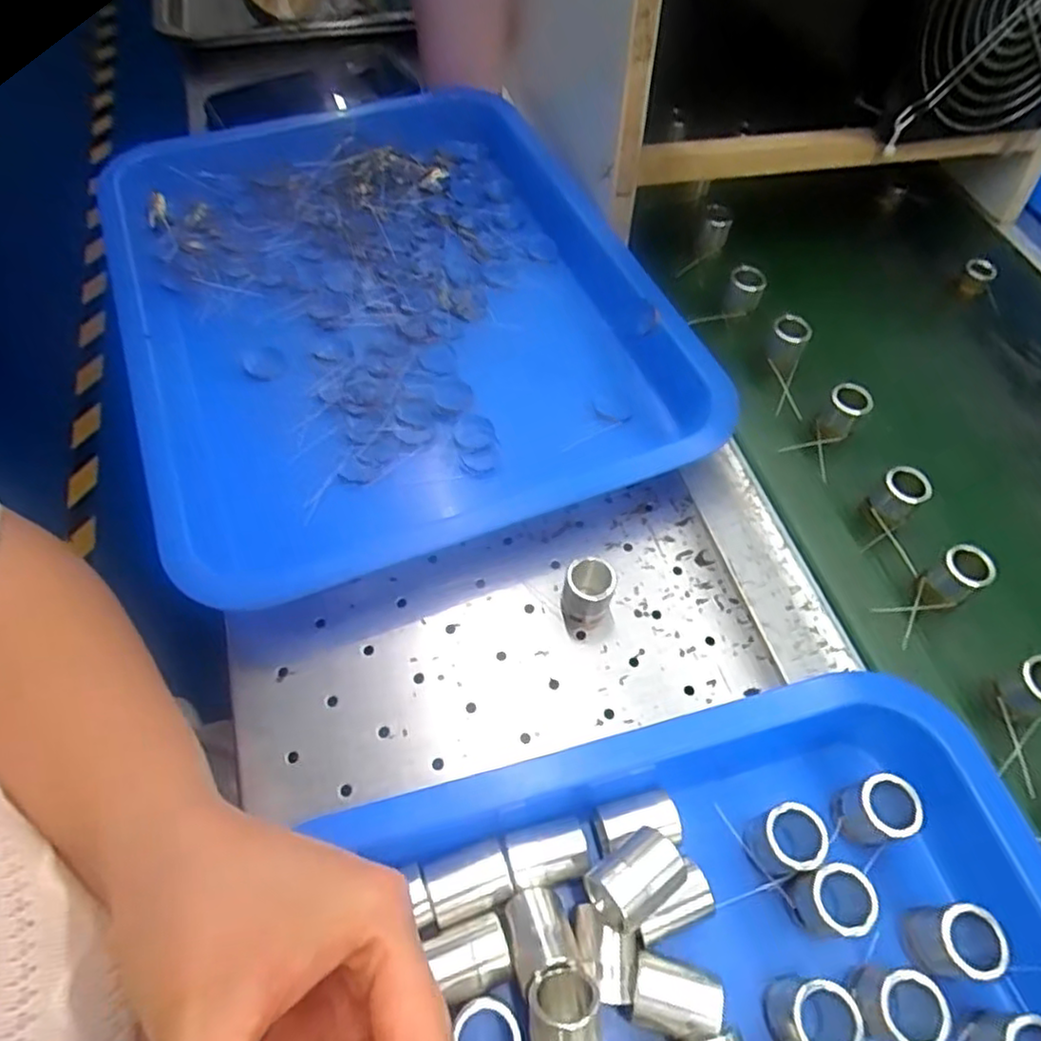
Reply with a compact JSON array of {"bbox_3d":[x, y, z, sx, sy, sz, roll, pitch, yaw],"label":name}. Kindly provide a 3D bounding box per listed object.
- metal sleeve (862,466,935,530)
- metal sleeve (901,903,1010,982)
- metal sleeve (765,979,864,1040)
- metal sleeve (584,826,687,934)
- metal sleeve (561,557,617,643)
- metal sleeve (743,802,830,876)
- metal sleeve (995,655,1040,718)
[{"bbox_3d":[0.200,-0.011,0.368,0.022,0.029,0.021,-35,67,-22],"label":"metal sleeve"},{"bbox_3d":[0.158,0.152,0.247,0.019,0.023,0.022,3,58,-2],"label":"metal sleeve"},{"bbox_3d":[0.101,0.172,0.238,0.021,0.033,0.021,2,58,-3],"label":"metal sleeve"},{"bbox_3d":[0.041,0.130,0.248,0.033,0.023,0.022,-29,65,-20],"label":"metal sleeve"},{"bbox_3d":[0.032,0.037,0.321,0.026,0.032,0.025,14,58,5],"label":"metal sleeve"},{"bbox_3d":[0.103,0.123,0.265,0.021,0.029,0.022,2,58,-3],"label":"metal sleeve"},{"bbox_3d":[0.235,0.078,0.317,0.021,0.029,0.022,2,58,-3],"label":"metal sleeve"}]

